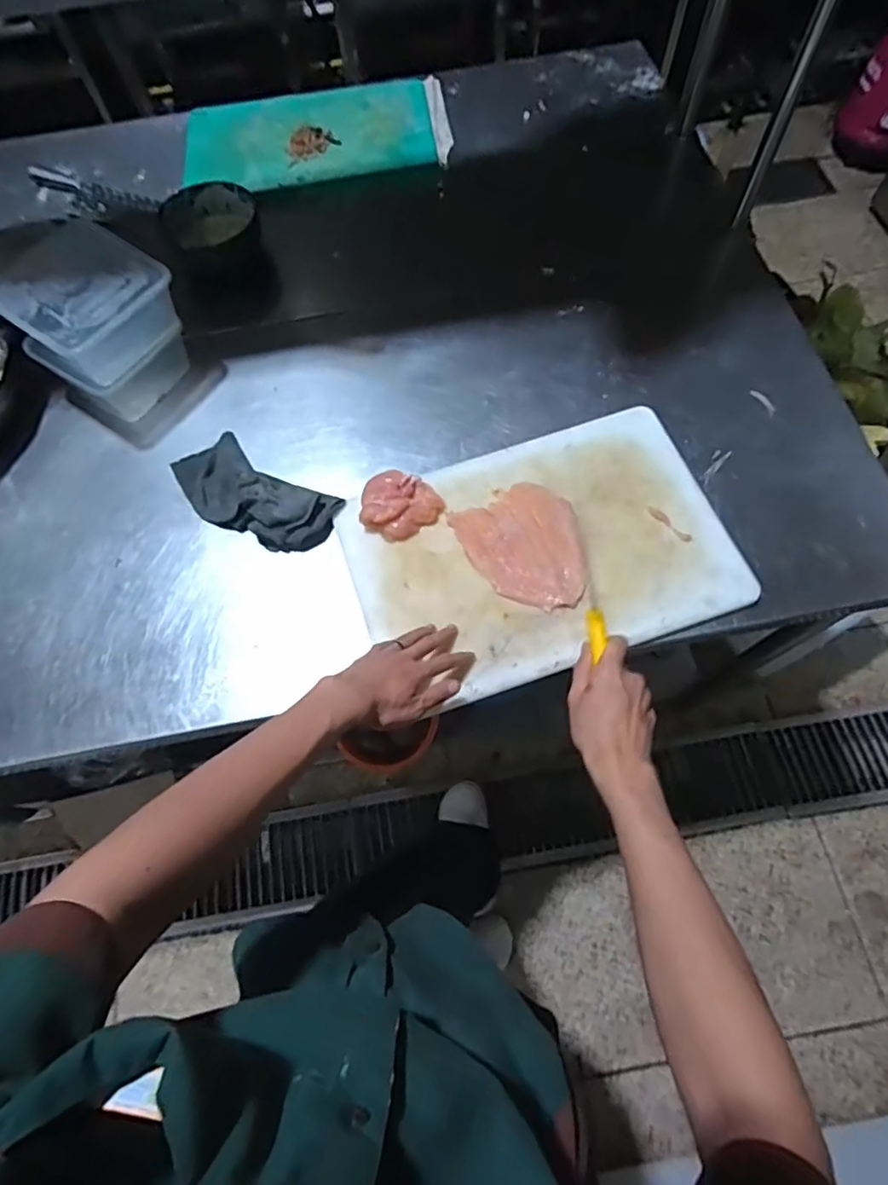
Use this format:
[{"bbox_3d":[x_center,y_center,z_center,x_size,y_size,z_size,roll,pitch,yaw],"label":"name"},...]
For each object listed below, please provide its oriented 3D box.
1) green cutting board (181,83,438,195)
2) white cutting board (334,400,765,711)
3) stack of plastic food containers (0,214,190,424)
[{"bbox_3d":[-0.248,-0.842,1.064,0.446,0.014,0.273,-6,68,0],"label":"green cutting board"},{"bbox_3d":[0.114,-0.053,0.704,0.439,0.028,0.295,-18,68,-4],"label":"white cutting board"},{"bbox_3d":[-0.465,-0.363,0.800,0.187,0.156,0.173,32,73,14],"label":"stack of plastic food containers"}]

